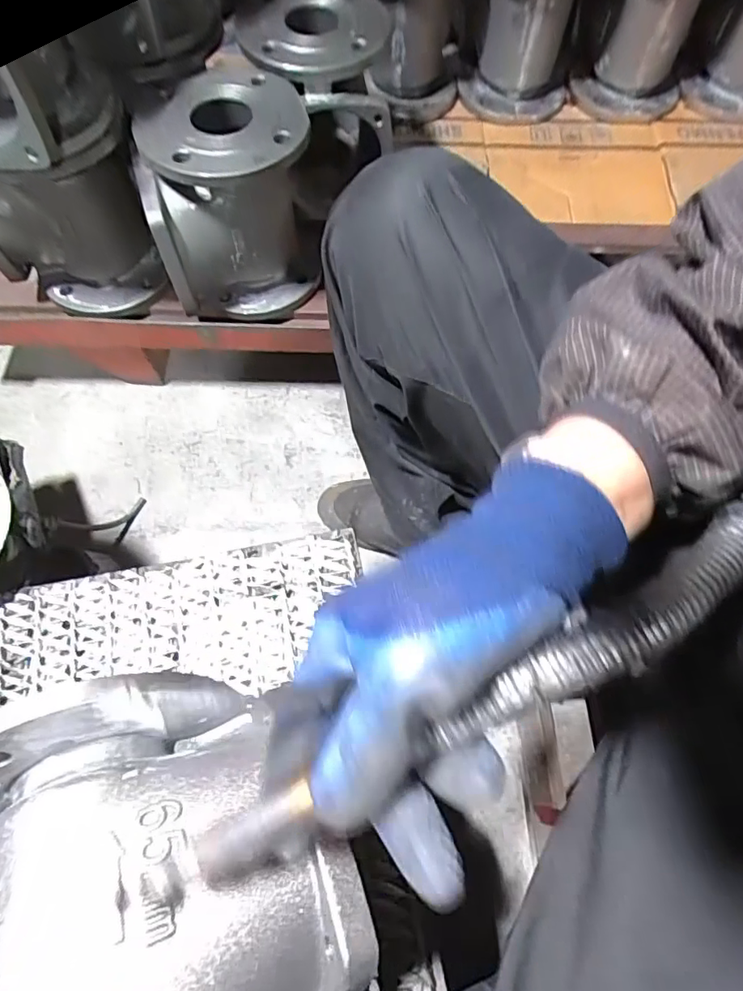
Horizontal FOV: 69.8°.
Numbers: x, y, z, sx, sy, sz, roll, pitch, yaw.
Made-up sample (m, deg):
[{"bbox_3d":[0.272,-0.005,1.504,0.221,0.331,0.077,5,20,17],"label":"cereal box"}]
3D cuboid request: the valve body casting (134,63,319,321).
[{"bbox_3d":[-0.158,-0.338,0.631,0.171,0.205,0.183,-2,66,-2],"label":"valve body casting"}]

